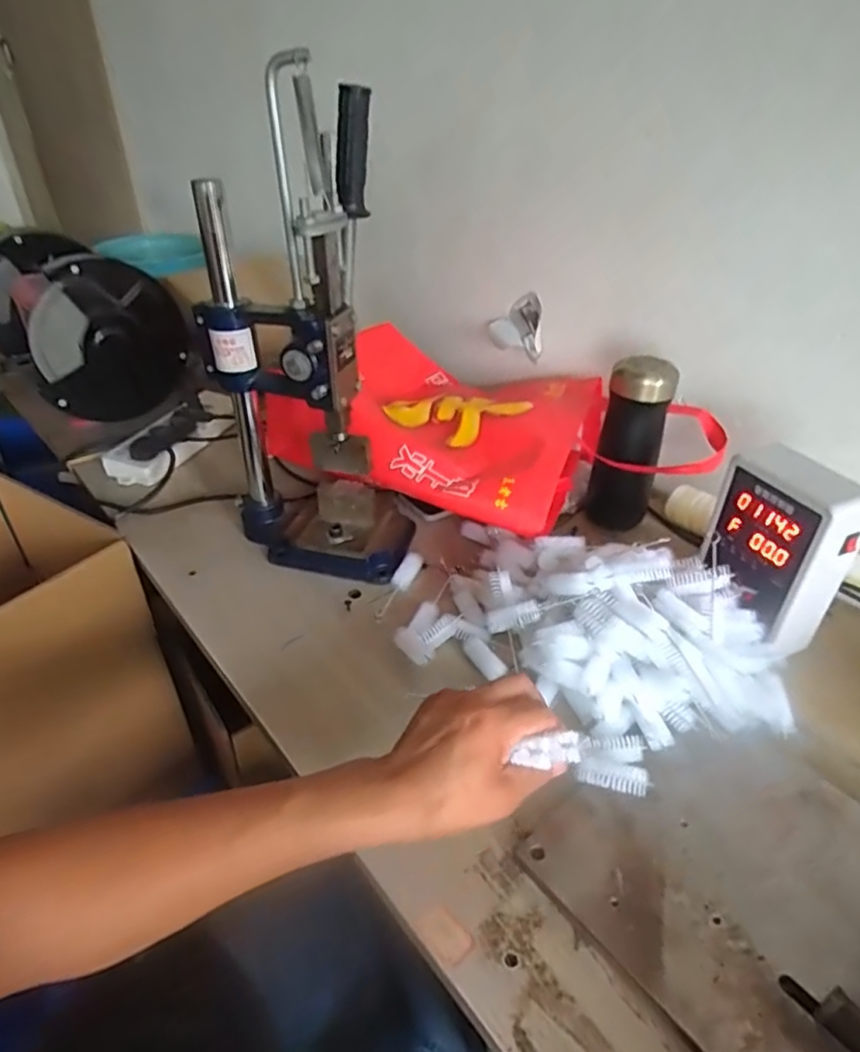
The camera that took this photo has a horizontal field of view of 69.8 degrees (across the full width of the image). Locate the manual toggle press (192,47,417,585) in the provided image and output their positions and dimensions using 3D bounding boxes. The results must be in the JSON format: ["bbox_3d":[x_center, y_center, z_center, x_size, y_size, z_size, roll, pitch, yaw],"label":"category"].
[{"bbox_3d":[-0.123,-0.163,0.615,0.184,0.432,0.202,-9,36,-13],"label":"manual toggle press"}]

